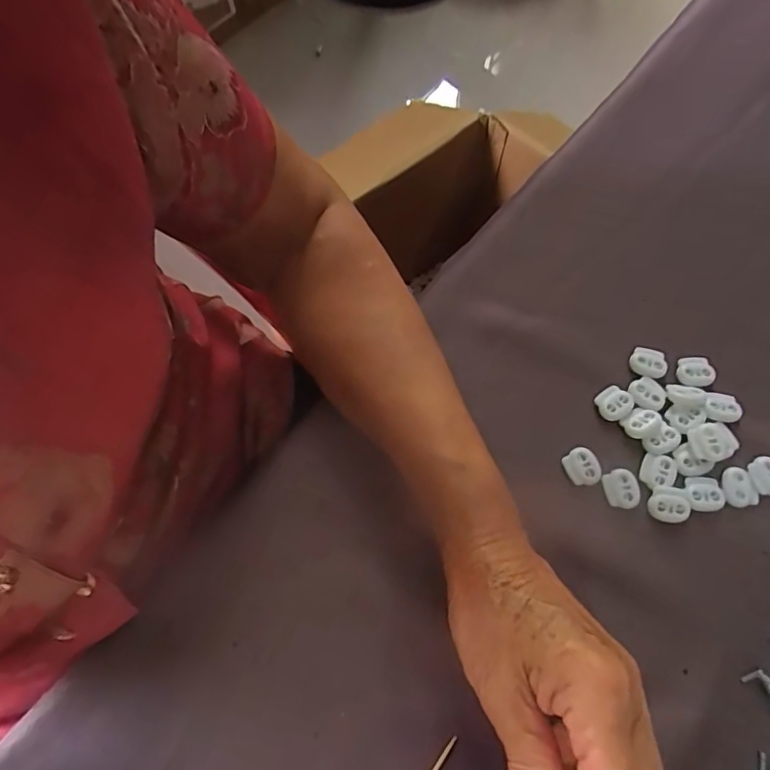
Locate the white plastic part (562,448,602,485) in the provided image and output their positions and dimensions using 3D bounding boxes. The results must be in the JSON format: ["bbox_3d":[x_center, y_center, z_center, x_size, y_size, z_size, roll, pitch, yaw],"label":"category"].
[{"bbox_3d":[0.116,0.048,0.308,0.018,0.006,0.021,-27,68,-9],"label":"white plastic part"}]

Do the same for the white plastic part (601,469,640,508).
[{"bbox_3d":[0.136,0.060,0.302,0.018,0.005,0.021,-9,66,-2],"label":"white plastic part"}]

